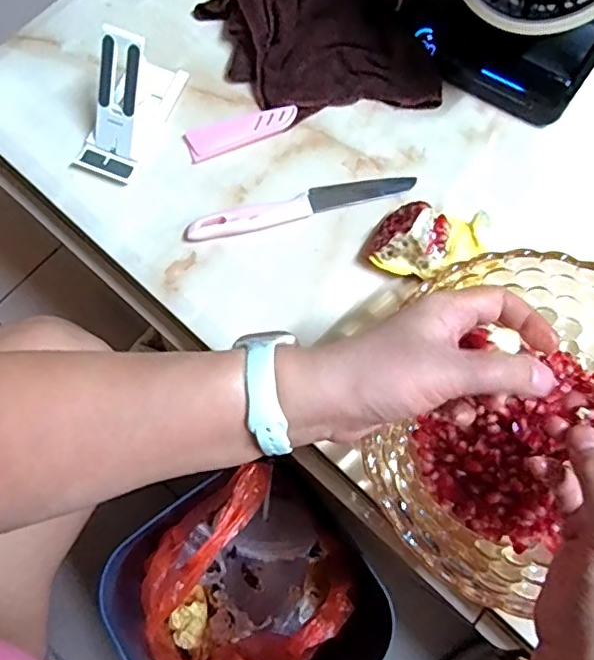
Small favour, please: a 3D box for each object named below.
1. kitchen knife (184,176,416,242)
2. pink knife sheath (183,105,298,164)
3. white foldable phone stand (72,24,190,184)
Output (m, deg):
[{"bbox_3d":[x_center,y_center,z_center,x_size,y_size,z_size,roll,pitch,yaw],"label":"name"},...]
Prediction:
[{"bbox_3d":[0.004,-0.105,0.479,0.191,0.011,0.027,-16,76,-5],"label":"kitchen knife"},{"bbox_3d":[-0.048,-0.174,0.498,0.097,0.009,0.027,-21,76,-6],"label":"pink knife sheath"},{"bbox_3d":[-0.138,-0.188,0.466,0.049,0.074,0.112,27,76,7],"label":"white foldable phone stand"}]

